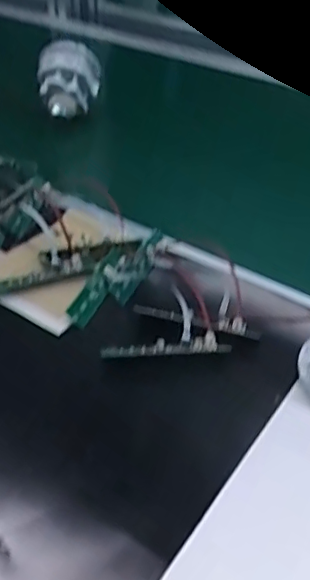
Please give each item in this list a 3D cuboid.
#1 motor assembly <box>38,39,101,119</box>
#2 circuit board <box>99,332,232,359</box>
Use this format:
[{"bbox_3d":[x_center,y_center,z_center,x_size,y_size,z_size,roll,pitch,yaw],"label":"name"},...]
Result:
[{"bbox_3d":[-0.097,-0.245,0.693,0.071,0.068,0.066,-7,39,-8],"label":"motor assembly"},{"bbox_3d":[0.007,0.038,0.391,0.083,0.010,0.009,-6,39,-7],"label":"circuit board"}]

